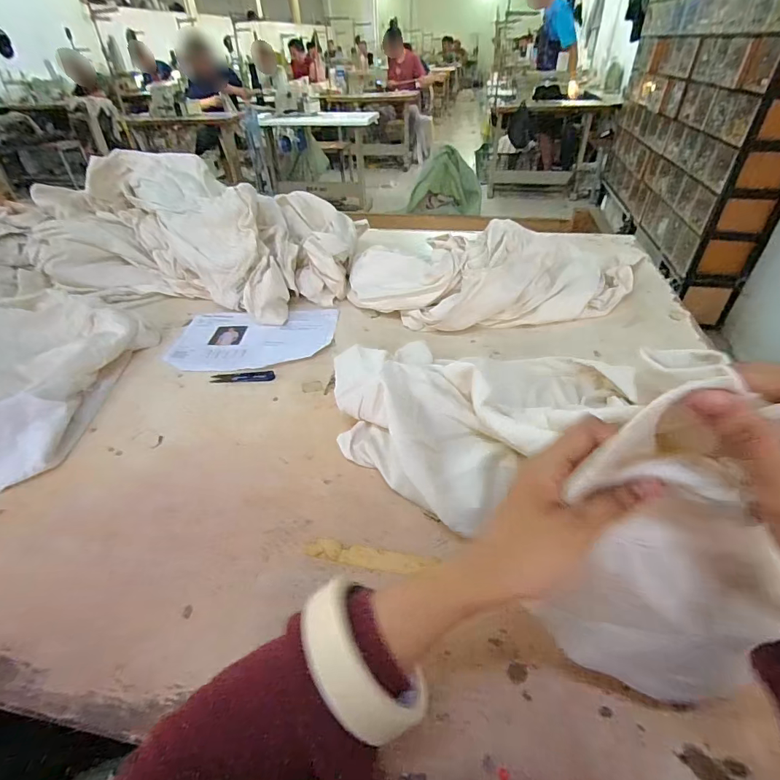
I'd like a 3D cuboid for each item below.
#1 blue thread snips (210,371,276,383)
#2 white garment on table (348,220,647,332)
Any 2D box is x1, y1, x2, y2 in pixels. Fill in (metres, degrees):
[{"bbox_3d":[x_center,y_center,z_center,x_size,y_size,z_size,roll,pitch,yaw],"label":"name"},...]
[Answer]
[{"bbox_3d":[-0.246,-0.022,0.709,0.107,0.007,0.025,-1,39,1],"label":"blue thread snips"},{"bbox_3d":[0.216,-0.228,0.830,0.570,0.128,0.214,-8,40,-8],"label":"white garment on table"}]

